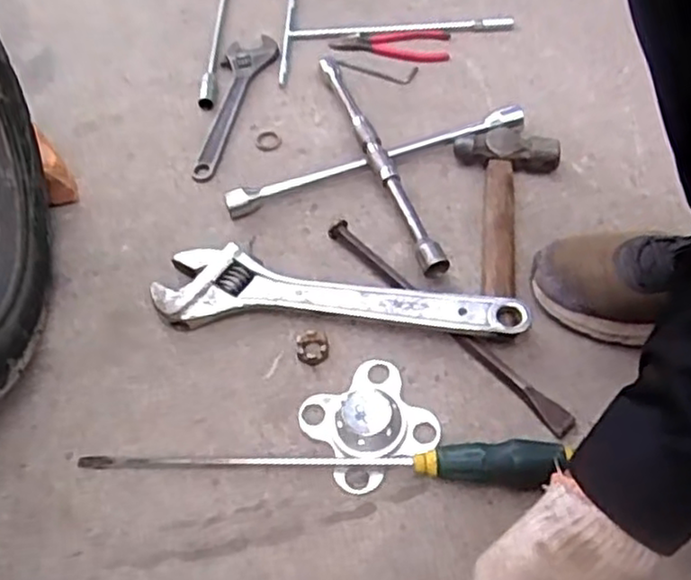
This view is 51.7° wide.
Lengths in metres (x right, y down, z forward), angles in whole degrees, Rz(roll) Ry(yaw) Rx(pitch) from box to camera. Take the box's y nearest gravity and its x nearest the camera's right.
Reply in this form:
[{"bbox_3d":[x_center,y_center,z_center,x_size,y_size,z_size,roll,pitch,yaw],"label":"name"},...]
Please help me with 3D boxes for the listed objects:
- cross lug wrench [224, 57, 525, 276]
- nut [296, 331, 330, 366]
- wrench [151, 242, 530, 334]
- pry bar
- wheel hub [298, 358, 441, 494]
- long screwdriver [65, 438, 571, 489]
[{"bbox_3d":[0.036,-0.148,0.777,0.254,0.041,0.259,22,60,17],"label":"cross lug wrench"},{"bbox_3d":[-0.031,0.055,0.664,0.030,0.013,0.031,-2,57,2],"label":"nut"},{"bbox_3d":[-0.009,0.002,0.687,0.347,0.037,0.081,3,57,5],"label":"wrench"},{"bbox_3d":[0.089,0.026,0.670,0.021,0.015,0.301,-37,62,-19],"label":"pry bar"},{"bbox_3d":[0.020,0.110,0.617,0.099,0.031,0.097,-2,57,2],"label":"wheel hub"},{"bbox_3d":[-0.028,0.139,0.603,0.399,0.029,0.036,2,57,5],"label":"long screwdriver"}]

